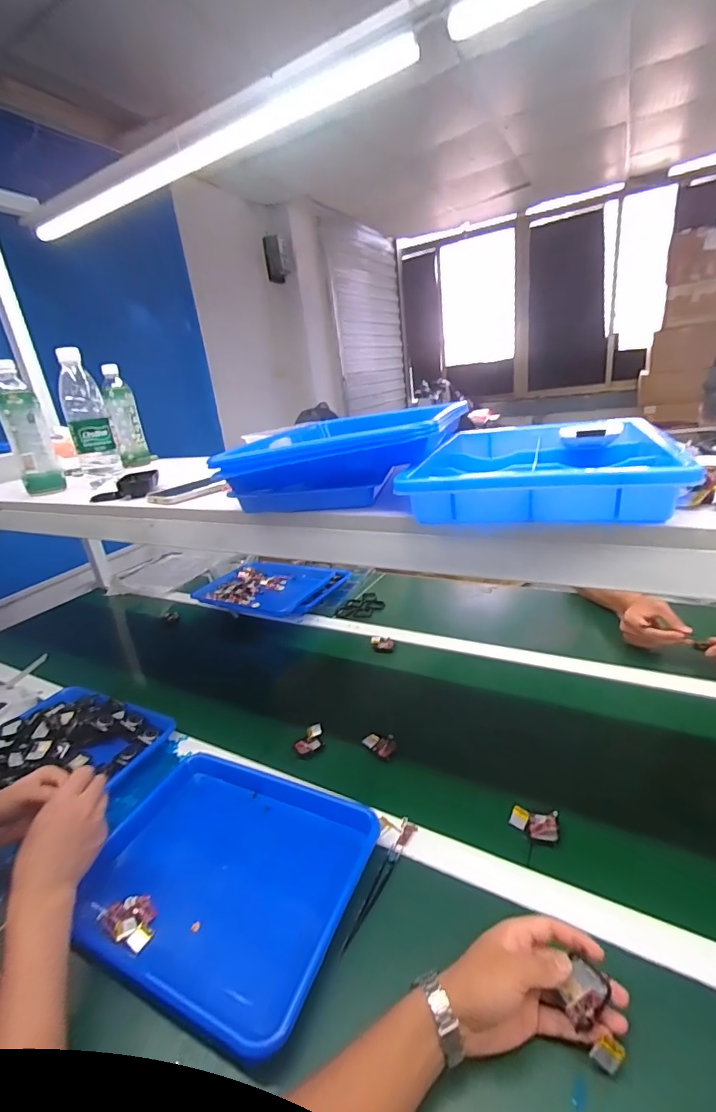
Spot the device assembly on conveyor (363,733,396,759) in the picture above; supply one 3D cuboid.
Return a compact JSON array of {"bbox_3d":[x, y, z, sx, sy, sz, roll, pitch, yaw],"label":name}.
[{"bbox_3d":[0.036,0.296,0.726,0.048,0.016,0.037,10,27,38],"label":"device assembly on conveyor"}]

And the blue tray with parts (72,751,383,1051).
[{"bbox_3d":[-0.160,0.370,0.548,0.321,0.030,0.241,3,24,26],"label":"blue tray with parts"}]

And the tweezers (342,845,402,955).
[{"bbox_3d":[0.018,0.385,0.521,0.015,0.011,0.120,6,25,33],"label":"tweezers"}]

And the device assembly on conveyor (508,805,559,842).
[{"bbox_3d":[0.219,0.334,0.571,0.056,0.010,0.036,-4,46,23],"label":"device assembly on conveyor"}]

